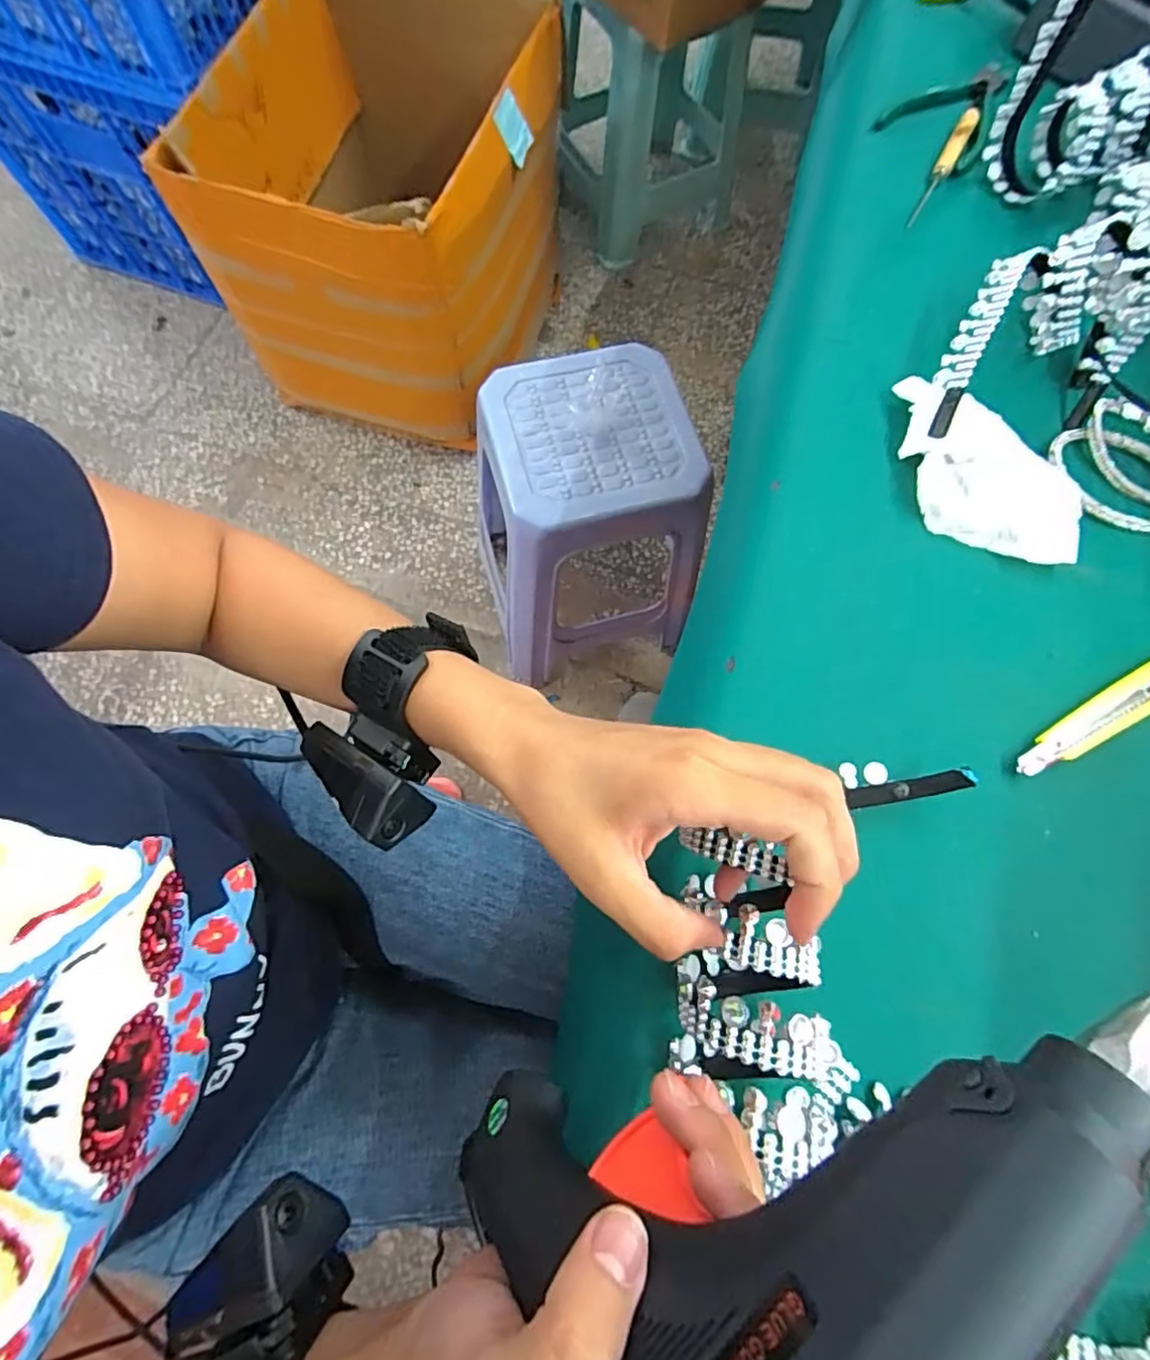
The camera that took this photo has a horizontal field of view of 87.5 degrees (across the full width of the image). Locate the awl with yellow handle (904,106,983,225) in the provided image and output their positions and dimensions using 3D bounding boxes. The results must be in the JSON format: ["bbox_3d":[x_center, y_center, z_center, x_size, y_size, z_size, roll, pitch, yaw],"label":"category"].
[{"bbox_3d":[0.251,-0.350,0.409,0.012,0.009,0.117,28,74,7],"label":"awl with yellow handle"}]

